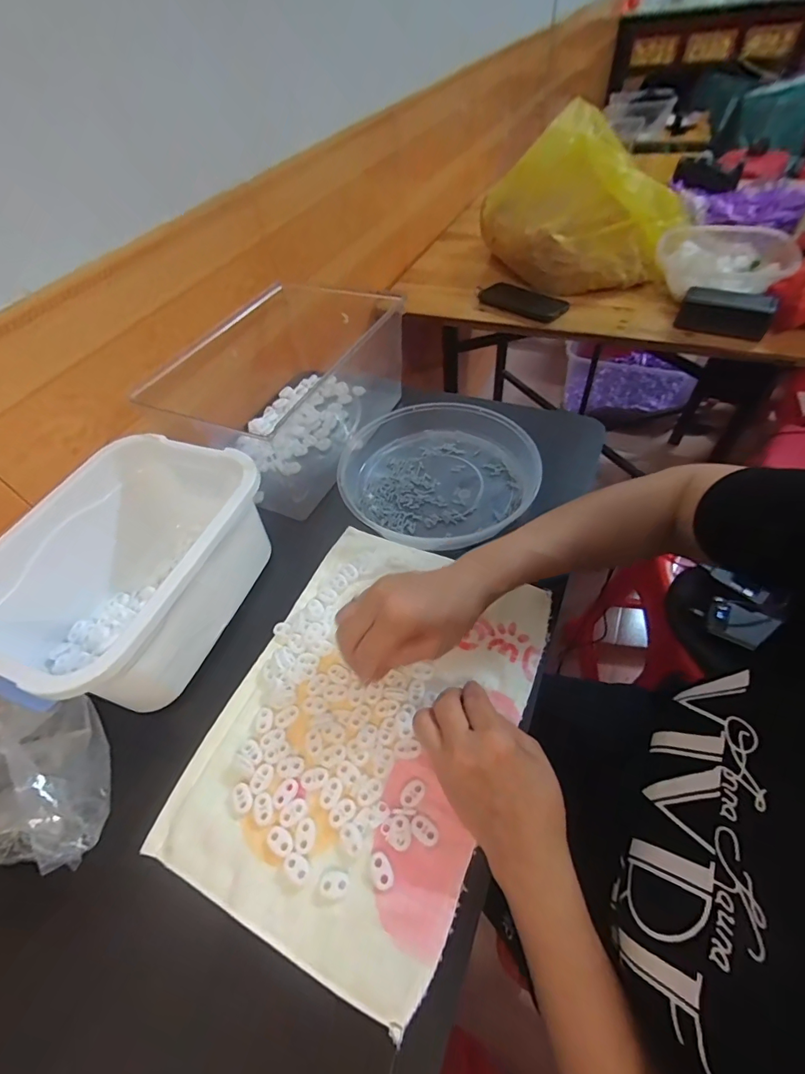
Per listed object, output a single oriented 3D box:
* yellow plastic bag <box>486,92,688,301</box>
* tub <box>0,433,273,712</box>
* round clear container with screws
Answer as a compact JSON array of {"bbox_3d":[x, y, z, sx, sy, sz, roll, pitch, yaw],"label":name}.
[{"bbox_3d":[0.331,-0.619,0.830,0.354,0.200,0.235,16,56,18],"label":"yellow plastic bag"},{"bbox_3d":[-0.262,0.028,0.427,0.177,0.116,0.247,20,55,18],"label":"tub"},{"bbox_3d":[0.036,-0.086,0.546,0.244,0.037,0.214,17,55,16],"label":"round clear container with screws"}]

